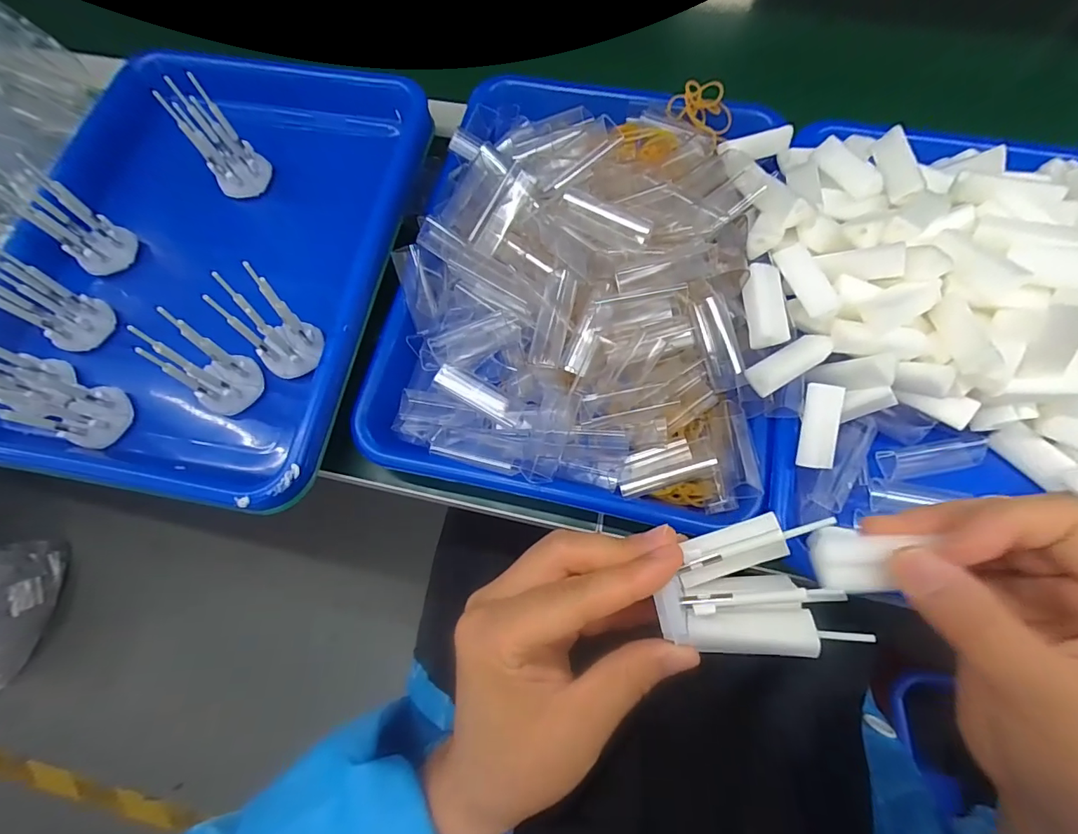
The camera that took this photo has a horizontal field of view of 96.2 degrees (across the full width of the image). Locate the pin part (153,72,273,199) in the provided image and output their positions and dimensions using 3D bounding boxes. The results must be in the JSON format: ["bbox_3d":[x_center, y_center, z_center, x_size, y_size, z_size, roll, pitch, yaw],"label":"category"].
[{"bbox_3d":[-0.224,-0.192,0.338,0.037,0.075,0.021,-44,50,-13],"label":"pin part"}]

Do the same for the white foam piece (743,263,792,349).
[{"bbox_3d":[0.126,-0.061,0.271,0.021,0.014,0.047,-2,70,2],"label":"white foam piece"}]

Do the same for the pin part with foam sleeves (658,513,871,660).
[{"bbox_3d":[0.082,0.066,0.189,0.072,0.027,0.048,-10,70,-1],"label":"pin part with foam sleeves"}]

